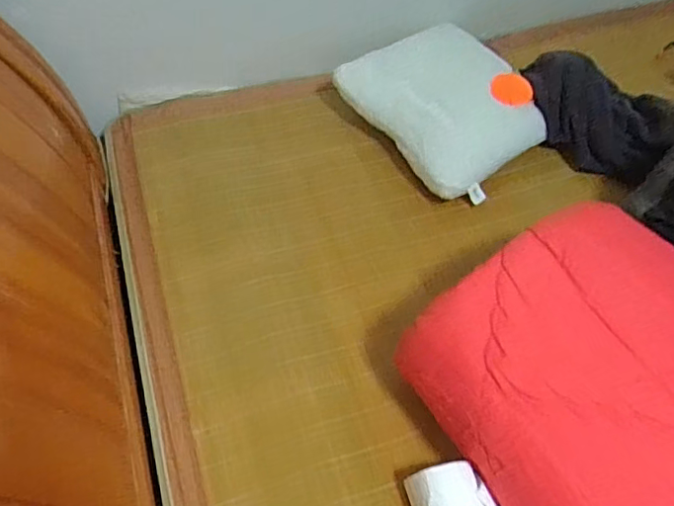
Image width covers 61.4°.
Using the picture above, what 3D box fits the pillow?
[{"bbox_3d":[0.208,-0.280,1.084,0.294,0.109,0.366,-28,61,-21],"label":"pillow"}]

